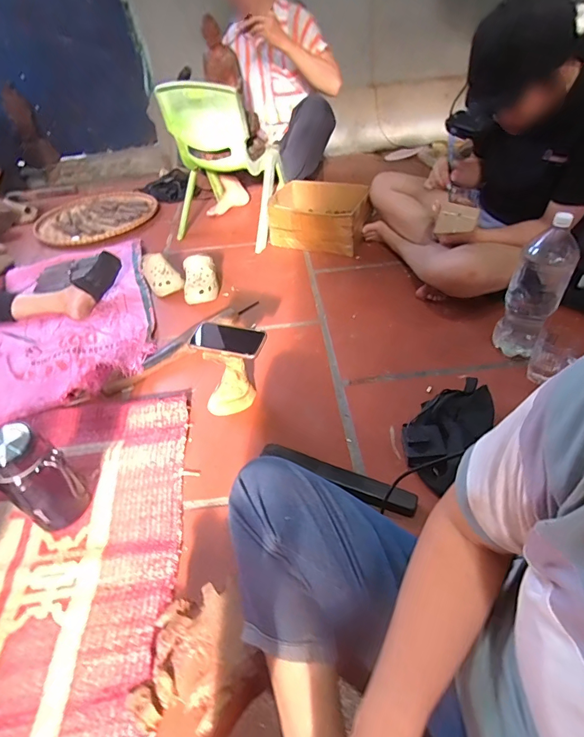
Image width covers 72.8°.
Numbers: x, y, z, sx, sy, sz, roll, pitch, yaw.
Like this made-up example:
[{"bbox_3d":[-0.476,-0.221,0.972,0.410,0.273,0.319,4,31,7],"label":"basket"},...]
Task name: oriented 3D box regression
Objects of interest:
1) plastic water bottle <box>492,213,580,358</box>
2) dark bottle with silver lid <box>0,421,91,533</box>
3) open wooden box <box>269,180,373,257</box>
[{"bbox_3d":[0.539,-0.165,0.881,0.107,0.316,0.099,25,52,25],"label":"plastic water bottle"},{"bbox_3d":[-0.430,0.190,0.676,0.079,0.213,0.097,23,51,24],"label":"dark bottle with silver lid"},{"bbox_3d":[0.094,-0.539,1.432,0.353,0.158,0.260,11,48,14],"label":"open wooden box"}]

